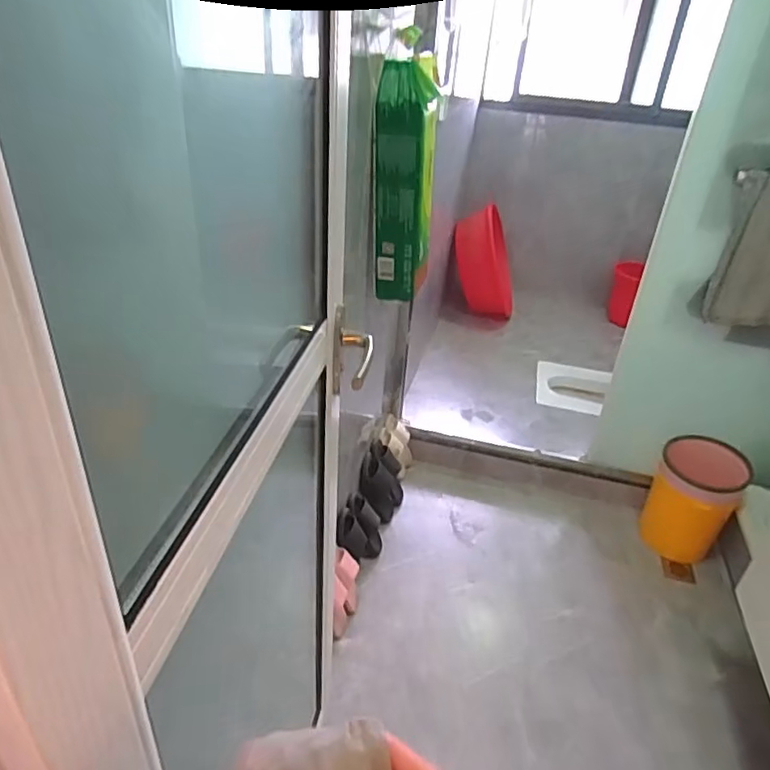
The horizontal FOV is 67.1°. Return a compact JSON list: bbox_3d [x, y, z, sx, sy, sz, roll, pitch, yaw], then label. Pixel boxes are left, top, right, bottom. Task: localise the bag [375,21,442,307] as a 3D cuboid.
[{"bbox_3d":[0.047,-0.498,1.387,0.144,0.562,0.134,3,31,-2],"label":"bag"}]

